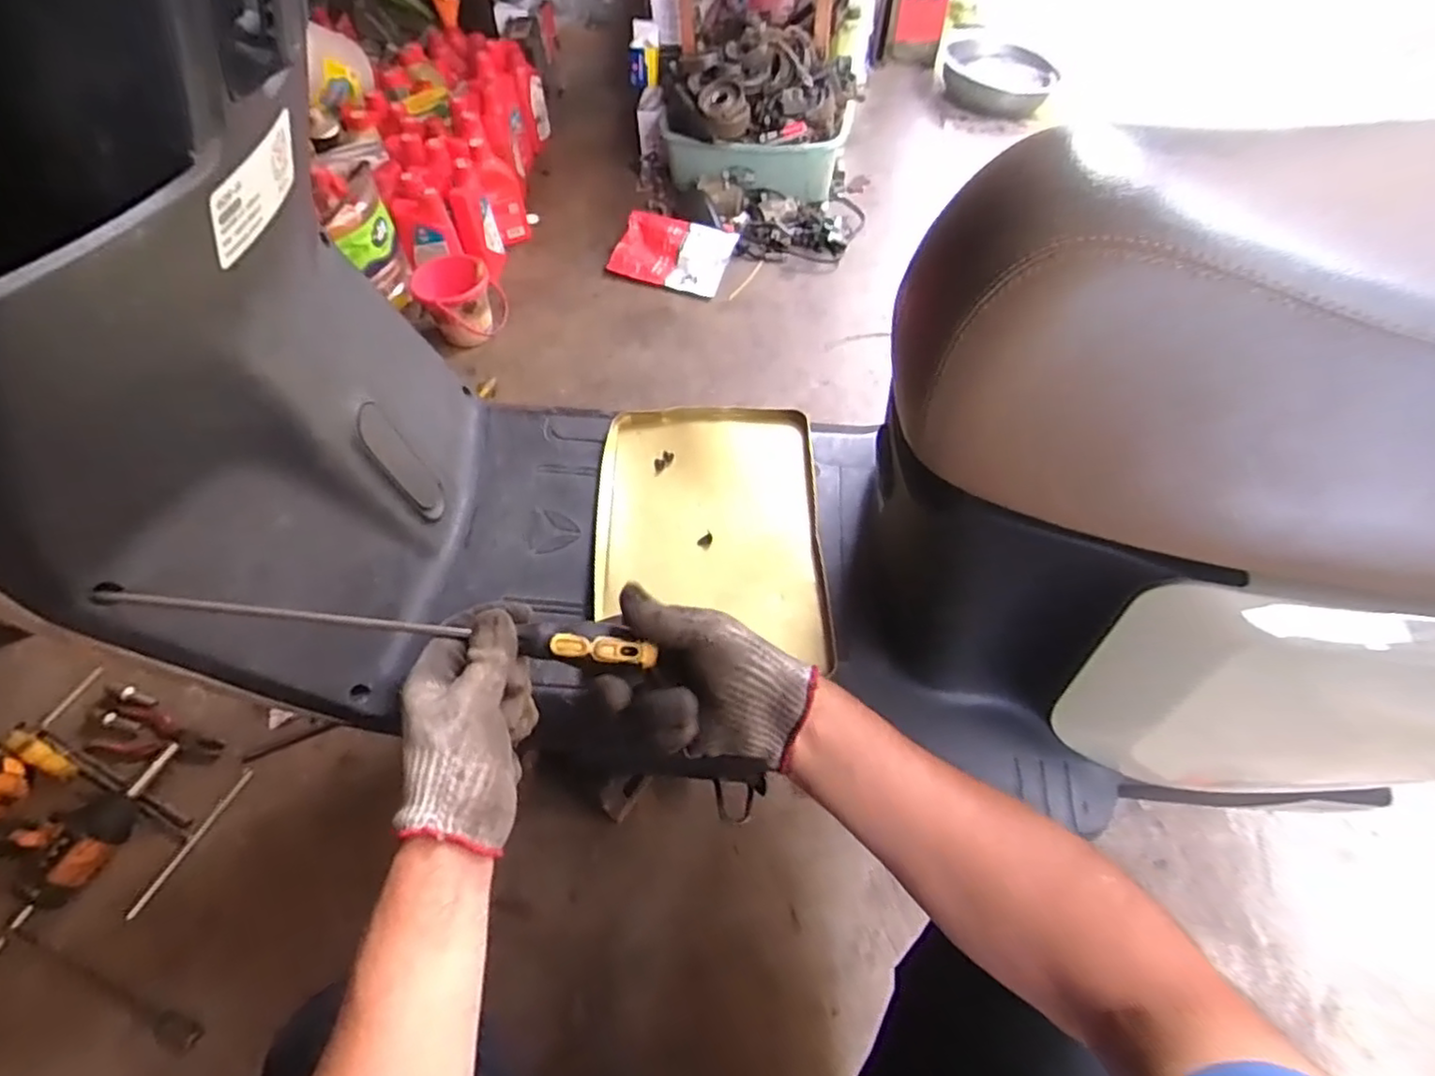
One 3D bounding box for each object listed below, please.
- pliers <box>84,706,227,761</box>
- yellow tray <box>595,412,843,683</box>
[{"bbox_3d":[-0.803,0.287,0.977,0.188,0.018,0.072,7,57,7],"label":"pliers"},{"bbox_3d":[-0.009,-0.019,0.651,0.208,0.017,0.276,-2,57,1],"label":"yellow tray"}]

